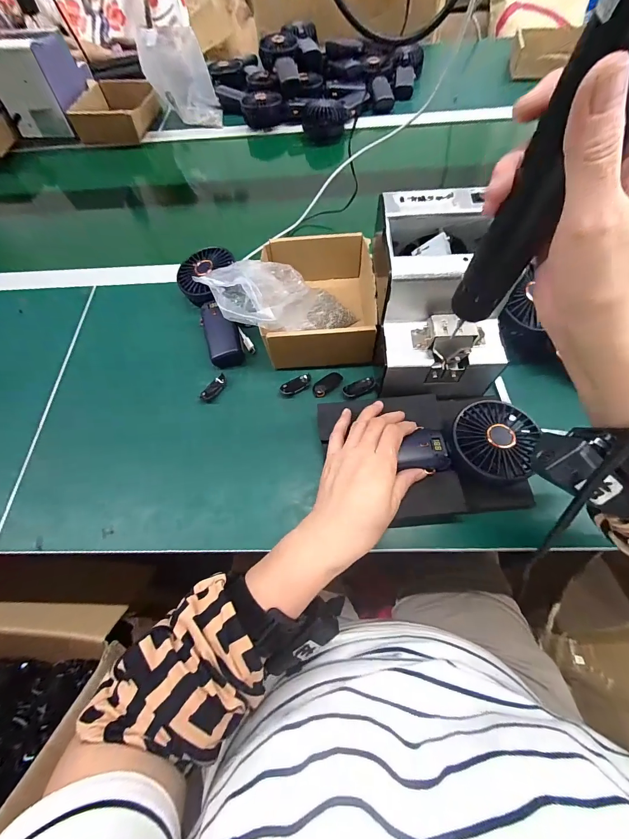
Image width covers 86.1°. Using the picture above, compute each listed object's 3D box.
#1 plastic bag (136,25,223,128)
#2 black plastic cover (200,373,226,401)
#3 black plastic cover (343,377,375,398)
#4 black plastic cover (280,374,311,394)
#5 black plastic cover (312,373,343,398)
[{"bbox_3d":[-0.278,-0.694,0.684,0.144,0.129,0.057,18,67,12],"label":"plastic bag"},{"bbox_3d":[-0.129,-0.040,0.433,0.018,0.007,0.040,35,71,18],"label":"black plastic cover"},{"bbox_3d":[0.055,-0.040,0.419,0.039,0.009,0.016,-26,66,-9],"label":"black plastic cover"},{"bbox_3d":[-0.024,-0.044,0.426,0.040,0.004,0.020,-26,66,-9],"label":"black plastic cover"},{"bbox_3d":[0.016,-0.045,0.425,0.042,0.005,0.019,-40,69,-15],"label":"black plastic cover"}]

